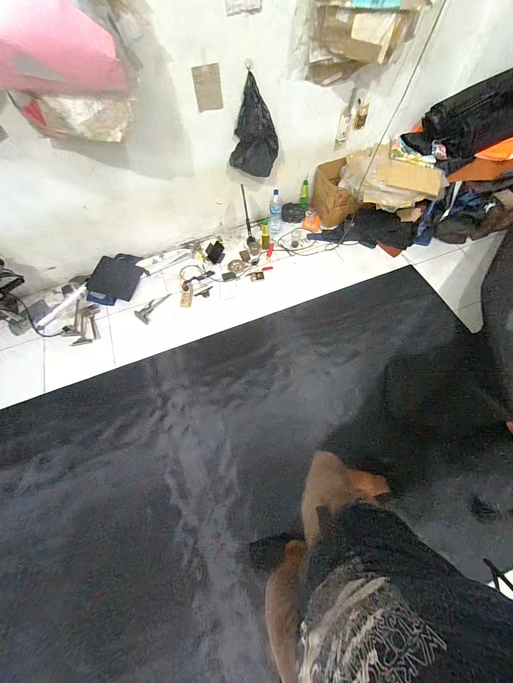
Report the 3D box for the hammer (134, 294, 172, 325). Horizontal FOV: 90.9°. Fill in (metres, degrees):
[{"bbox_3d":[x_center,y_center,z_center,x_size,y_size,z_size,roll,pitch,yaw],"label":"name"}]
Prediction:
[{"bbox_3d":[-0.661,-0.232,1.621,0.100,0.027,0.247,34,75,11],"label":"hammer"}]

